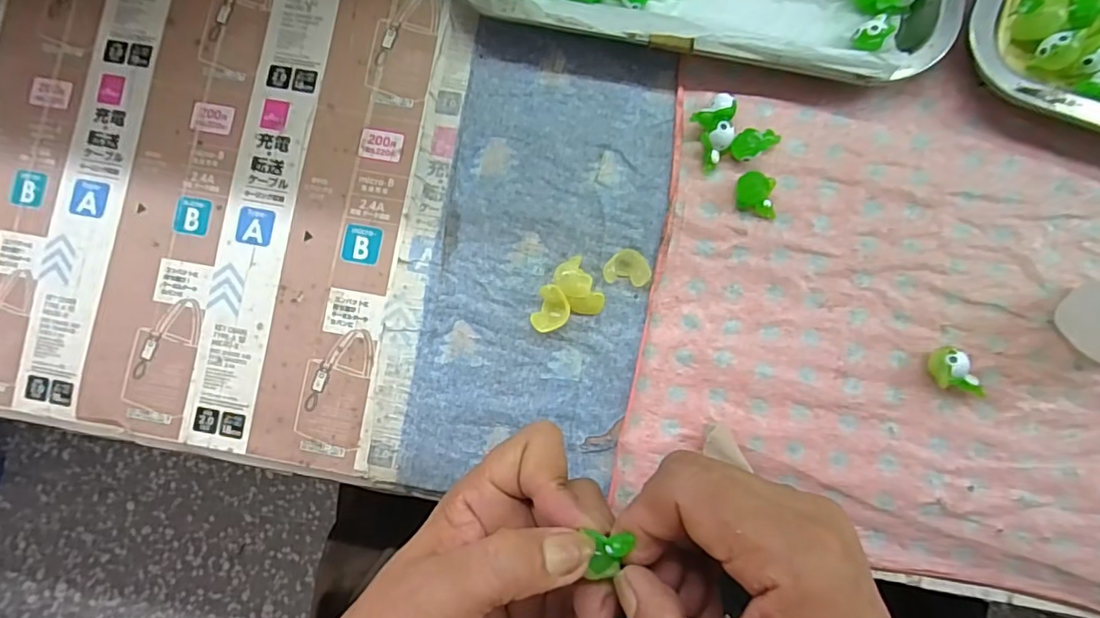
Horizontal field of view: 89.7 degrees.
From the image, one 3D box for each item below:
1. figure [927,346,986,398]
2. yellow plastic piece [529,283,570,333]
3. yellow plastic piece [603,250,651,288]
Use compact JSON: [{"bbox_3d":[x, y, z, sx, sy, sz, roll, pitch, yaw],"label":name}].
[{"bbox_3d":[0.202,0.031,0.274,0.025,0.016,0.019,18,89,4],"label":"figure"},{"bbox_3d":[0.001,0.001,0.284,0.018,0.012,0.024,20,89,4],"label":"yellow plastic piece"},{"bbox_3d":[0.040,-0.021,0.285,0.024,0.011,0.017,8,89,4],"label":"yellow plastic piece"}]

